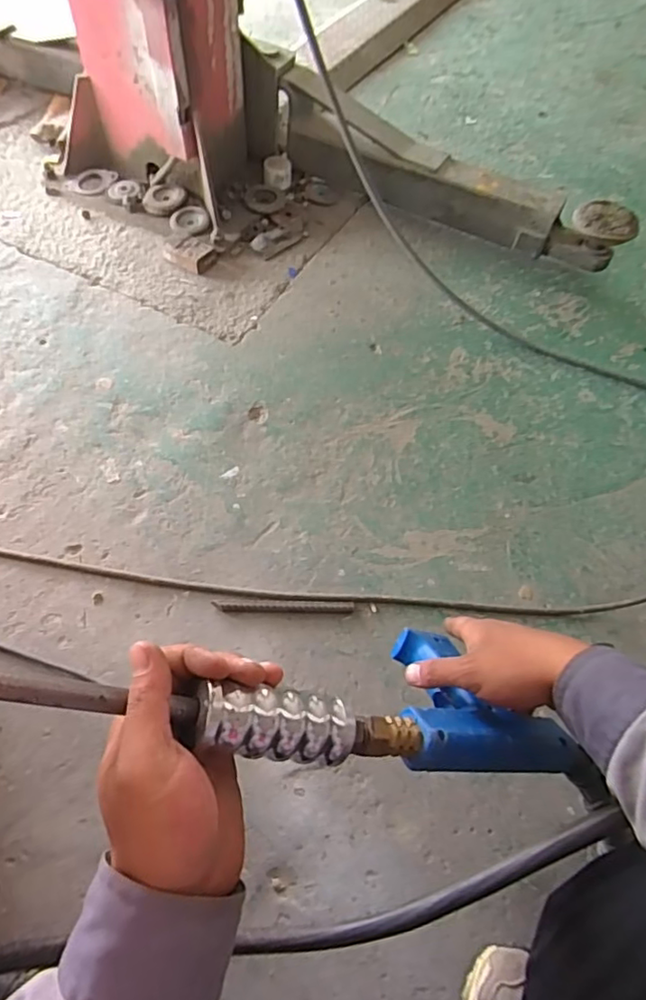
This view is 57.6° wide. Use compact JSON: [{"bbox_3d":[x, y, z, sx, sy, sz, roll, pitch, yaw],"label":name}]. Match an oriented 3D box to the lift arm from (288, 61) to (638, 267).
[{"bbox_3d":[0.262,-0.690,1.287,0.795,0.187,0.129,31,61,14],"label":"lift arm"}]

